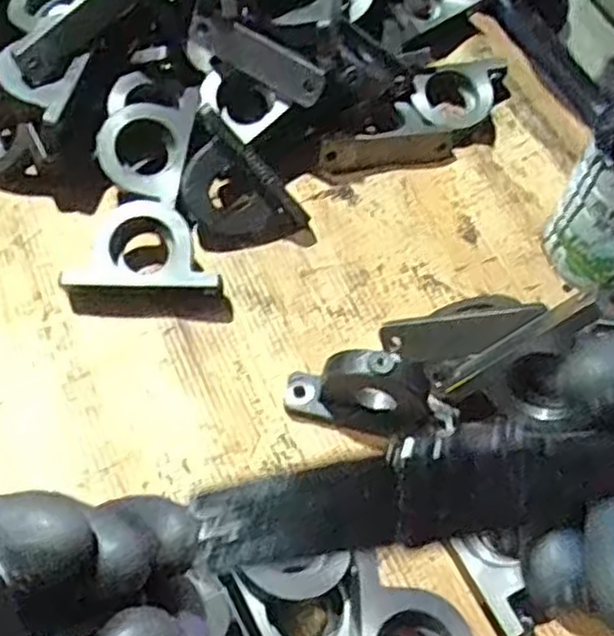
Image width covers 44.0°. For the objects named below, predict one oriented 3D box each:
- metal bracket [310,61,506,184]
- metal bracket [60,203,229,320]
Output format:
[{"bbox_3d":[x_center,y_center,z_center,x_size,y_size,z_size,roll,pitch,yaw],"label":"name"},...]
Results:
[{"bbox_3d":[0.128,-0.214,0.855,0.260,0.040,0.087,-32,67,-19],"label":"metal bracket"},{"bbox_3d":[-0.155,-0.059,0.744,0.159,0.048,0.110,0,60,-3],"label":"metal bracket"}]

